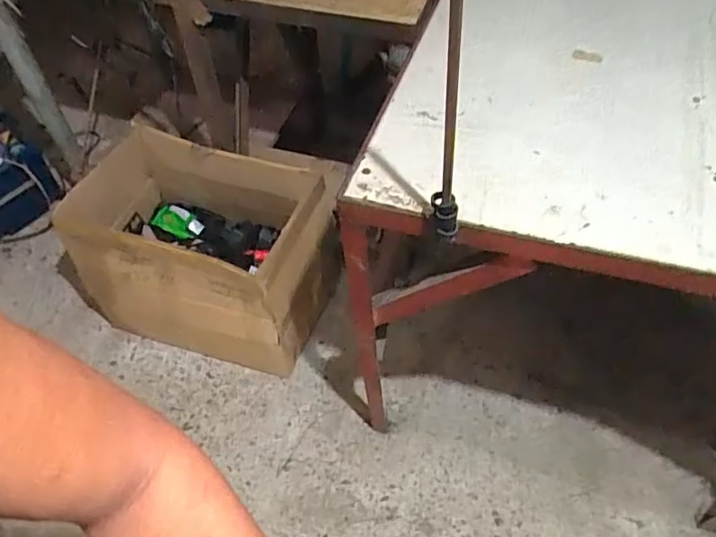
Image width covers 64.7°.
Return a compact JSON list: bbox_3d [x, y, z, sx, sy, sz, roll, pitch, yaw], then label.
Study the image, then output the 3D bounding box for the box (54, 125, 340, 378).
[{"bbox_3d":[-0.376,-0.032,1.449,0.639,0.414,0.395,13,55,15],"label":"box"}]

